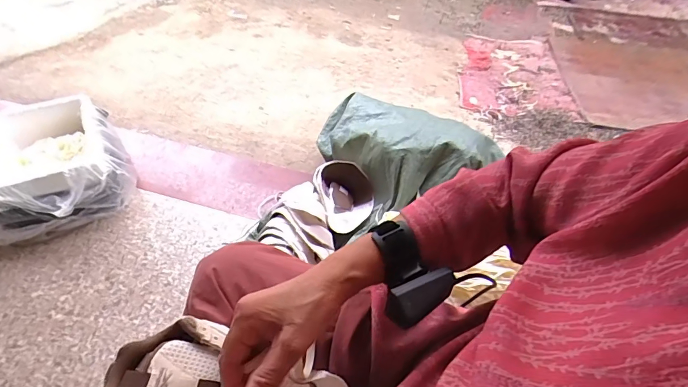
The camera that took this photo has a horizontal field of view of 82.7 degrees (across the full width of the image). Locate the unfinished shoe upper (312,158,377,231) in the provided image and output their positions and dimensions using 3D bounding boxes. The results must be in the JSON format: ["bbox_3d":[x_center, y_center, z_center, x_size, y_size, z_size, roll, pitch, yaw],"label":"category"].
[{"bbox_3d":[0.014,0.017,0.988,0.152,0.108,0.191,-10,48,-11],"label":"unfinished shoe upper"}]

